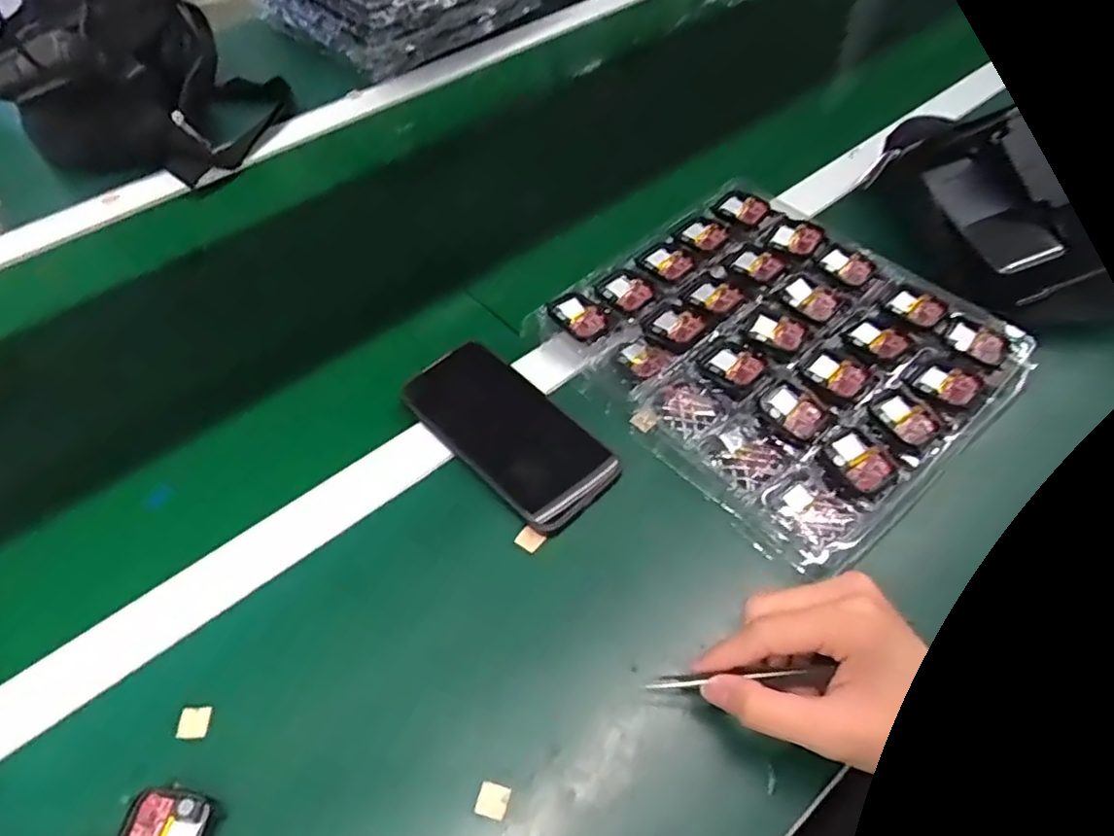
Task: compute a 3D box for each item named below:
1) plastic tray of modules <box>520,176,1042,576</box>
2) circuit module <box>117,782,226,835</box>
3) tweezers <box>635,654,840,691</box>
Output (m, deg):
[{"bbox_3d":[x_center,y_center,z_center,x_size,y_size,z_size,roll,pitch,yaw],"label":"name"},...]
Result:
[{"bbox_3d":[0.161,-0.056,0.510,0.248,0.029,0.279,-36,60,-22],"label":"plastic tray of modules"},{"bbox_3d":[-0.197,0.208,0.347,0.044,0.005,0.039,8,54,7],"label":"circuit module"},{"bbox_3d":[0.096,0.139,0.366,0.095,0.009,0.009,-7,53,10],"label":"tweezers"}]

